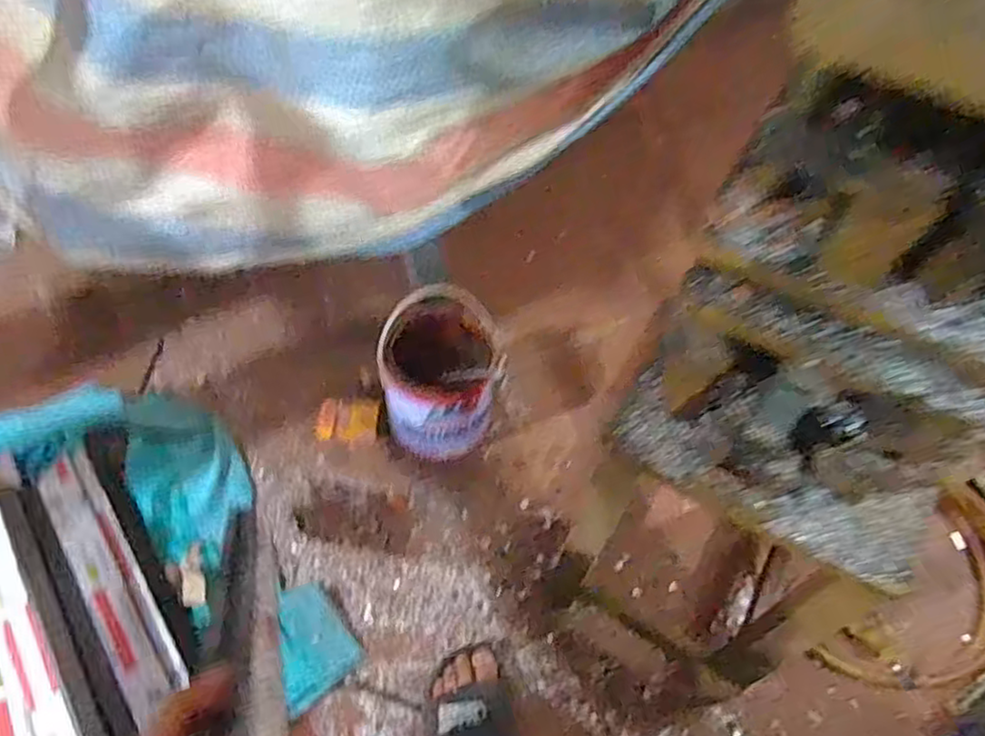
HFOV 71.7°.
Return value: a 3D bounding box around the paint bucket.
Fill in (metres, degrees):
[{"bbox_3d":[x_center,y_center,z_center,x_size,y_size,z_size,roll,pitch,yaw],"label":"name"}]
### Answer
[{"bbox_3d":[-0.082,-0.002,1.047,0.176,0.231,0.212,-7,56,-9],"label":"paint bucket"}]

